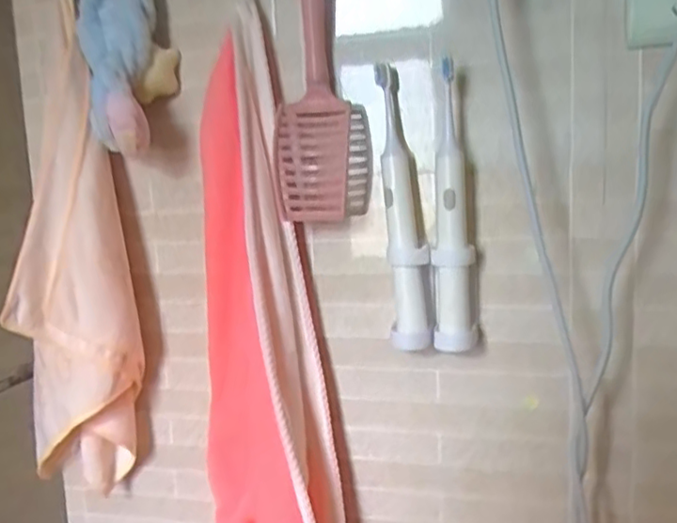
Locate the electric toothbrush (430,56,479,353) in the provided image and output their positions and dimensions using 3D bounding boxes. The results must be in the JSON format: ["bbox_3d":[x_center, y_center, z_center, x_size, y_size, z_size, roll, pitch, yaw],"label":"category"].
[{"bbox_3d":[0.101,-0.043,0.593,0.035,0.246,0.033,0,9,19],"label":"electric toothbrush"}]

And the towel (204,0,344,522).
[{"bbox_3d":[-0.089,0.043,0.661,0.128,0.544,0.076,-7,-1,25],"label":"towel"}]

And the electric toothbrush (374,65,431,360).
[{"bbox_3d":[0.060,-0.049,0.612,0.037,0.252,0.042,-4,8,-4],"label":"electric toothbrush"}]

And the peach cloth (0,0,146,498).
[{"bbox_3d":[-0.268,0.055,0.670,0.114,0.375,0.174,-6,9,-21],"label":"peach cloth"}]

